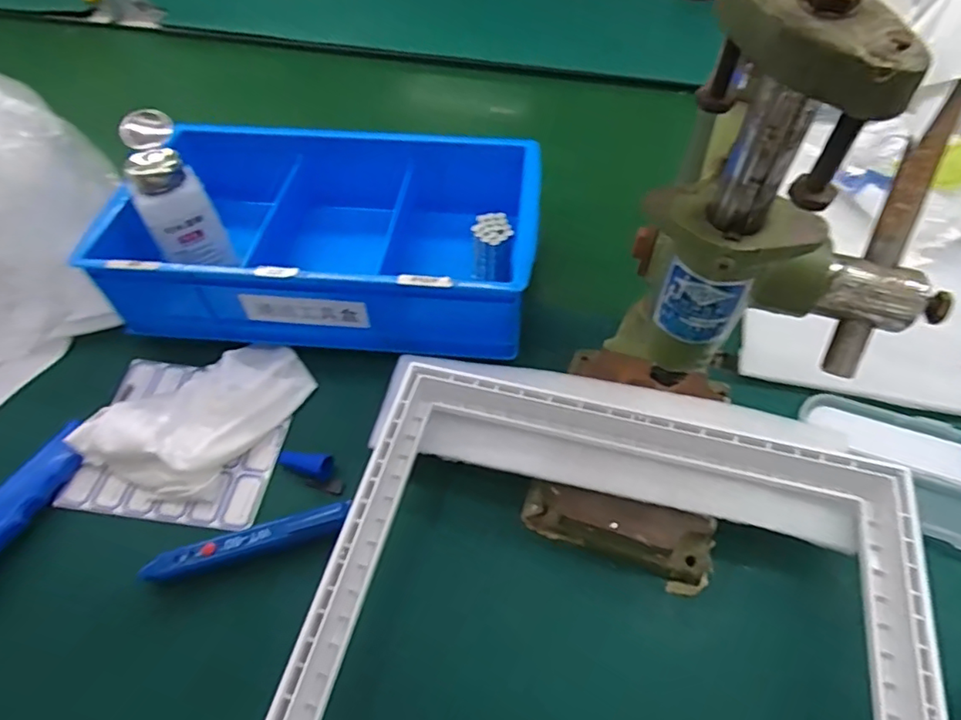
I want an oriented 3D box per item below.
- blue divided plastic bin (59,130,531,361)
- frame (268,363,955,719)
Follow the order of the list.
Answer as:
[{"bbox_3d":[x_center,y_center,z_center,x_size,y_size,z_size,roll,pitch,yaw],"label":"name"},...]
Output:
[{"bbox_3d":[-0.129,-0.118,0.507,0.353,0.083,0.206,2,57,6],"label":"blue divided plastic bin"},{"bbox_3d":[0.073,0.150,0.315,0.322,0.031,0.274,11,58,11],"label":"frame"}]

